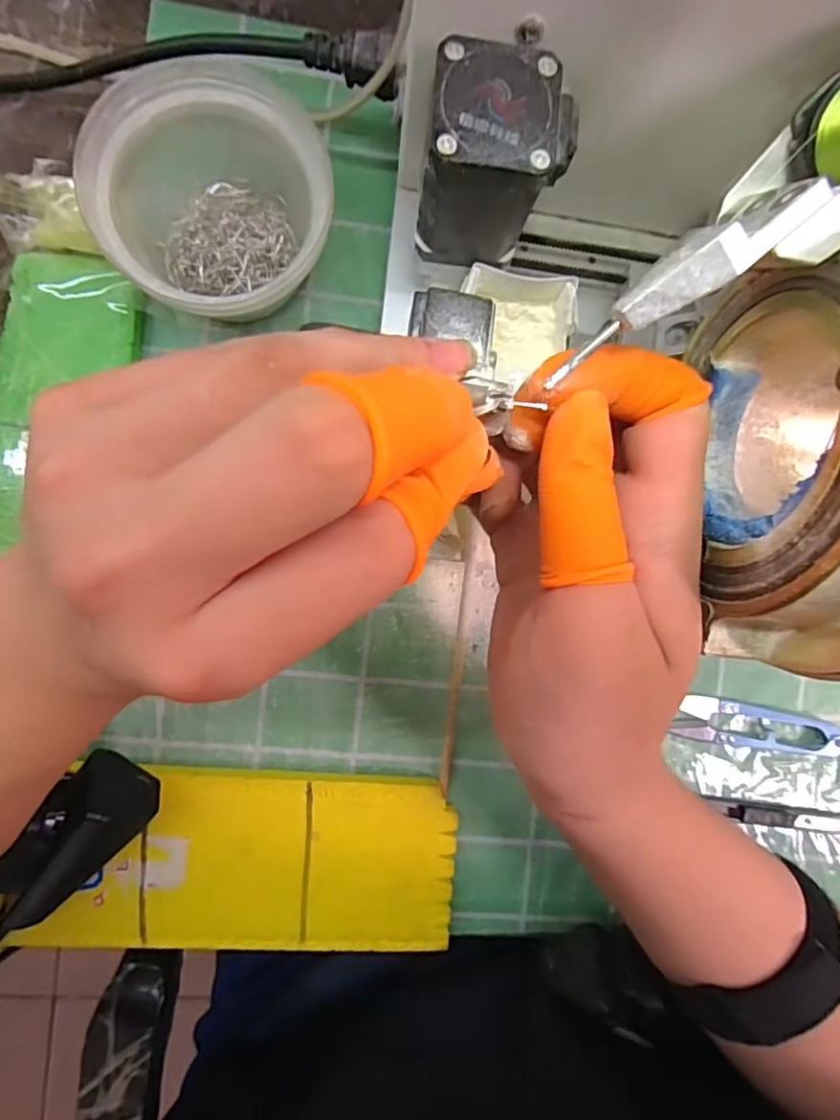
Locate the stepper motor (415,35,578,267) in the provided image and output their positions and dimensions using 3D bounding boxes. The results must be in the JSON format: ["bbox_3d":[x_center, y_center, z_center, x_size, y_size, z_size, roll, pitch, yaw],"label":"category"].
[{"bbox_3d":[0.025,-0.145,0.206,0.046,0.055,0.042,4,89,-6],"label":"stepper motor"}]

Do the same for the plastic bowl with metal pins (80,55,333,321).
[{"bbox_3d":[-0.091,-0.155,0.250,0.094,0.056,0.096,0,89,-6],"label":"plastic bowl with metal pins"}]

